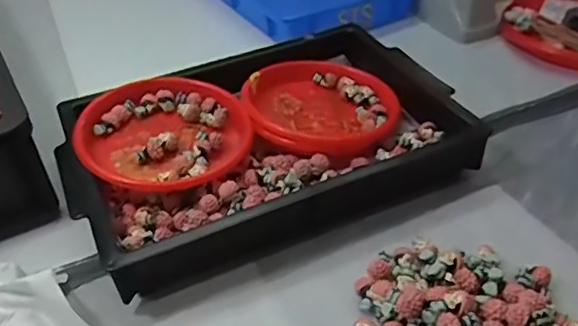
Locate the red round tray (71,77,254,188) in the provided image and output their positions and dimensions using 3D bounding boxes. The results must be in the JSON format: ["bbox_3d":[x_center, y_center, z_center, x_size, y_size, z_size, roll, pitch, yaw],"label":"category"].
[{"bbox_3d":[-0.133,-0.031,0.618,0.163,0.034,0.174,-1,39,1],"label":"red round tray"}]

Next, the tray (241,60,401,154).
[{"bbox_3d":[0.037,-0.070,0.676,0.175,0.035,0.173,-1,39,1],"label":"tray"}]

